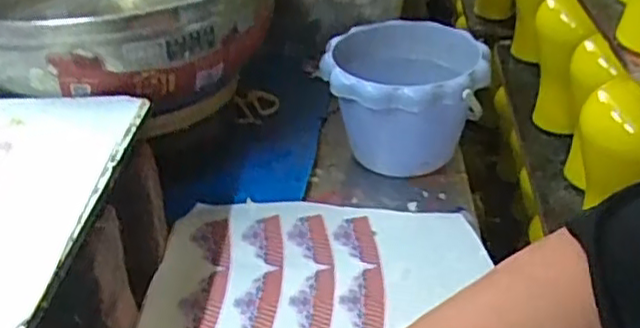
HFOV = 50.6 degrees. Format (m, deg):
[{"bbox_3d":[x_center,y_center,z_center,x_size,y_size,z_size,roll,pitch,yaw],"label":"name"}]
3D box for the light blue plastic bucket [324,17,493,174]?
[{"bbox_3d":[0.081,-0.059,0.692,0.155,0.126,0.160,1,33,0],"label":"light blue plastic bucket"}]

